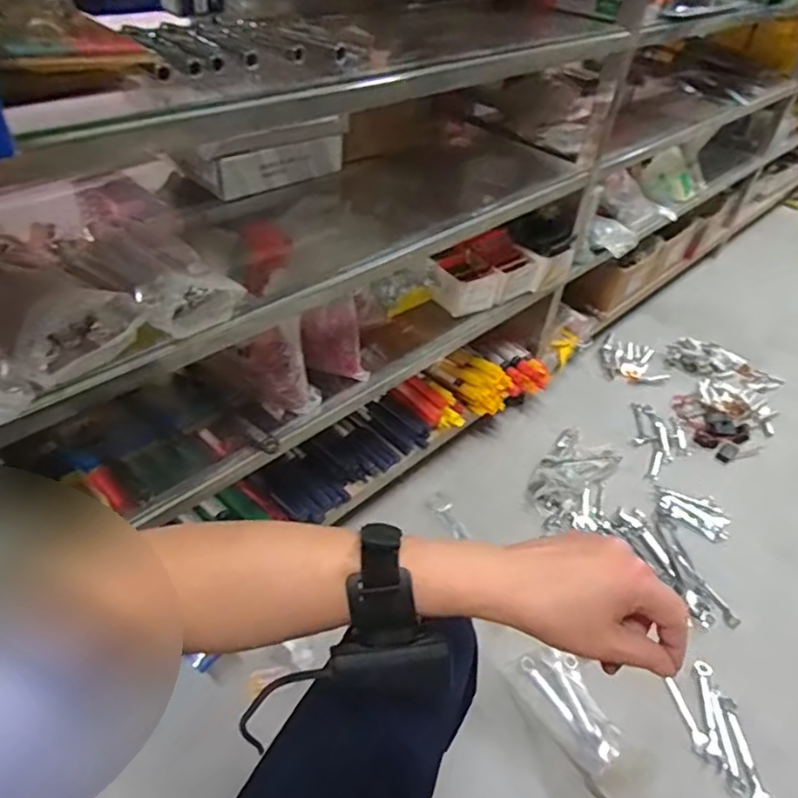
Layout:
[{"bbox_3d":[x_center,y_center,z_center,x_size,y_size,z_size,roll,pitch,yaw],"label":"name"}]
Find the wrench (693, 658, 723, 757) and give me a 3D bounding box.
[{"bbox_3d":[0.464,0.460,0.900,0.028,0.011,0.135,13,42,9],"label":"wrench"}]

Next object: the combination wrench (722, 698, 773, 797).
[{"bbox_3d":[0.499,0.508,0.857,0.030,0.015,0.144,5,42,0],"label":"combination wrench"}]

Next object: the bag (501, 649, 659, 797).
[{"bbox_3d":[0.252,0.452,0.849,0.108,0.028,0.214,-23,49,-28],"label":"bag"}]

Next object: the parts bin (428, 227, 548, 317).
[{"bbox_3d":[0.149,-0.223,1.055,0.196,0.078,0.104,-25,50,-30],"label":"parts bin"}]

